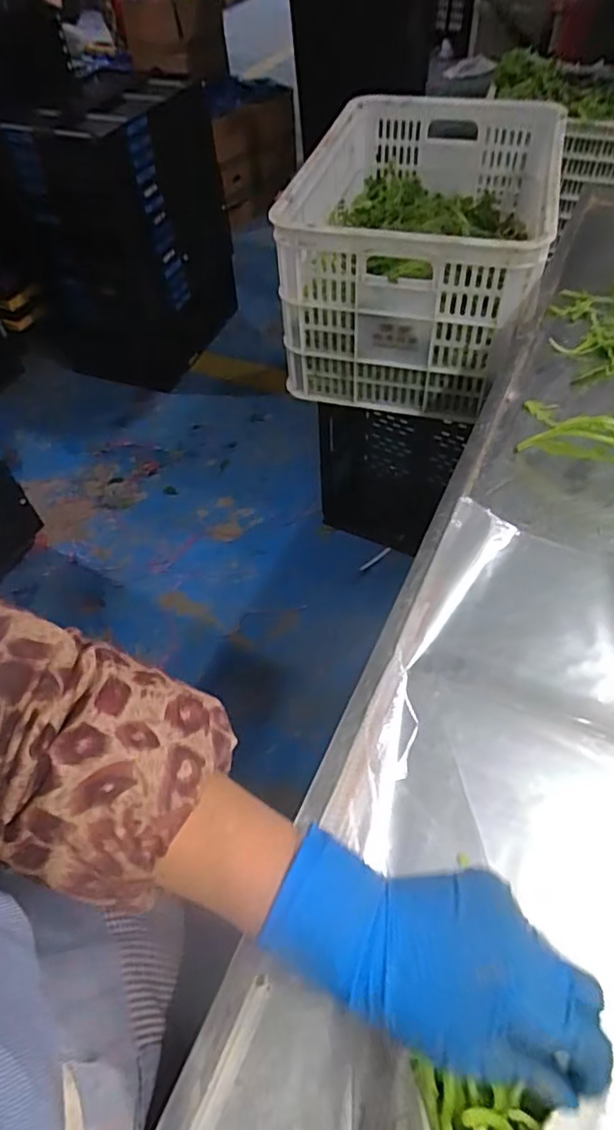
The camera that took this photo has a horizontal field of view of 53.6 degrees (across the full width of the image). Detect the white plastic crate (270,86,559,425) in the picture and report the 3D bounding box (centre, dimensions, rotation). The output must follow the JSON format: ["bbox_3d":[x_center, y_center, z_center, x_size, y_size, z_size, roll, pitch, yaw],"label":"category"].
[{"bbox_3d":[0.235,-0.633,1.187,0.419,0.310,0.643,11,54,11],"label":"white plastic crate"}]

